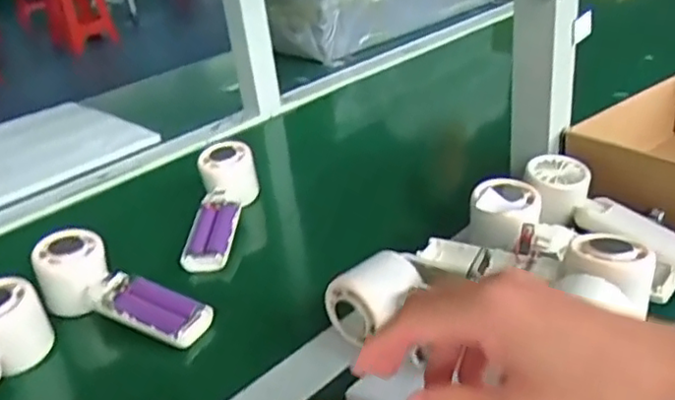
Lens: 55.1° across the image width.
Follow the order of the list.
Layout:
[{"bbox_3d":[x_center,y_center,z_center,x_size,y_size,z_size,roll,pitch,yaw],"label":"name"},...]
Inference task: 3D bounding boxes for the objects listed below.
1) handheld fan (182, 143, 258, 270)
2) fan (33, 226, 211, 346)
[{"bbox_3d":[-0.120,0.007,0.663,0.056,0.050,0.174,-3,43,8],"label":"handheld fan"},{"bbox_3d":[-0.181,0.081,0.544,0.163,0.049,0.050,21,38,17],"label":"fan"}]

